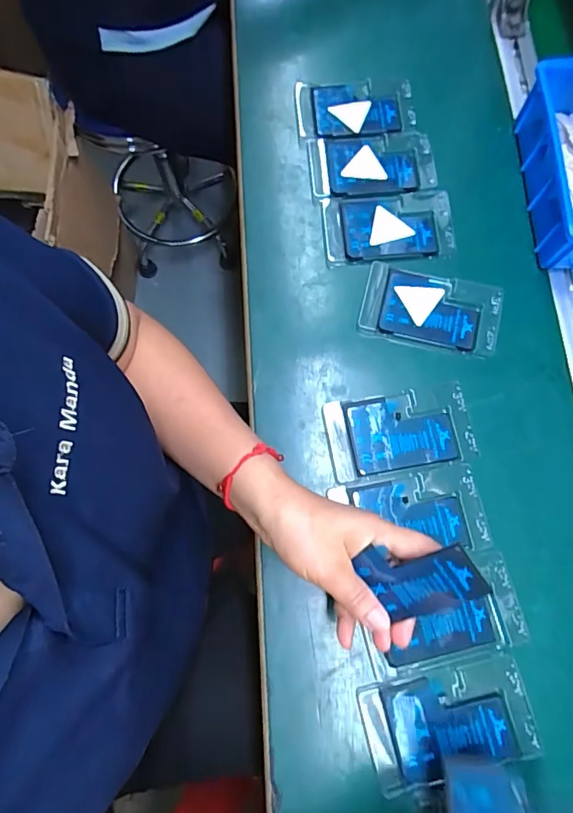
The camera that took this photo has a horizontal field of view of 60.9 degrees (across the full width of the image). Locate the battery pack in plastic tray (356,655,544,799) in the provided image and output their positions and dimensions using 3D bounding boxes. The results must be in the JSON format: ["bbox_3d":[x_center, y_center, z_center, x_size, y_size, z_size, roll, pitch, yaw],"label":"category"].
[{"bbox_3d":[0.126,0.245,0.380,0.126,0.015,0.073,-13,75,-5],"label":"battery pack in plastic tray"}]

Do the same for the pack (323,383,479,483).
[{"bbox_3d":[0.101,0.023,0.437,0.125,0.016,0.072,-7,75,-4],"label":"pack"}]

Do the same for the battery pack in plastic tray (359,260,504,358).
[{"bbox_3d":[0.137,-0.092,0.464,0.126,0.014,0.075,14,74,3],"label":"battery pack in plastic tray"}]

